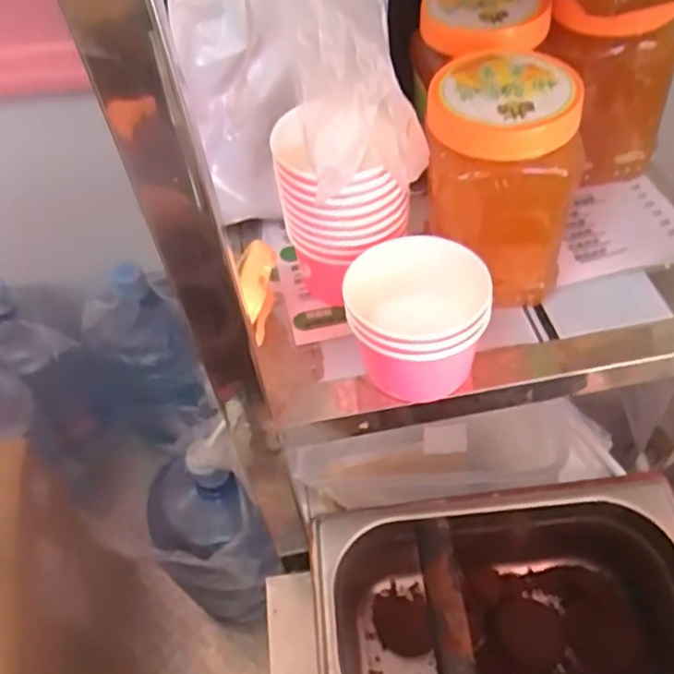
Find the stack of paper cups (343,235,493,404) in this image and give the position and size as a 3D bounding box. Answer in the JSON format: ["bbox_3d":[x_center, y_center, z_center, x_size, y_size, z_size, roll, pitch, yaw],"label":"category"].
[{"bbox_3d":[0.049,-0.011,0.410,0.083,0.064,0.077,3,52,7],"label":"stack of paper cups"}]

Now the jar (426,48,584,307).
[{"bbox_3d":[0.098,-0.097,0.418,0.086,0.135,0.086,-1,52,4],"label":"jar"}]

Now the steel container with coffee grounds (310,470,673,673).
[{"bbox_3d":[0.121,0.211,0.481,0.262,0.107,0.163,-7,52,-1],"label":"steel container with coffee grounds"}]

